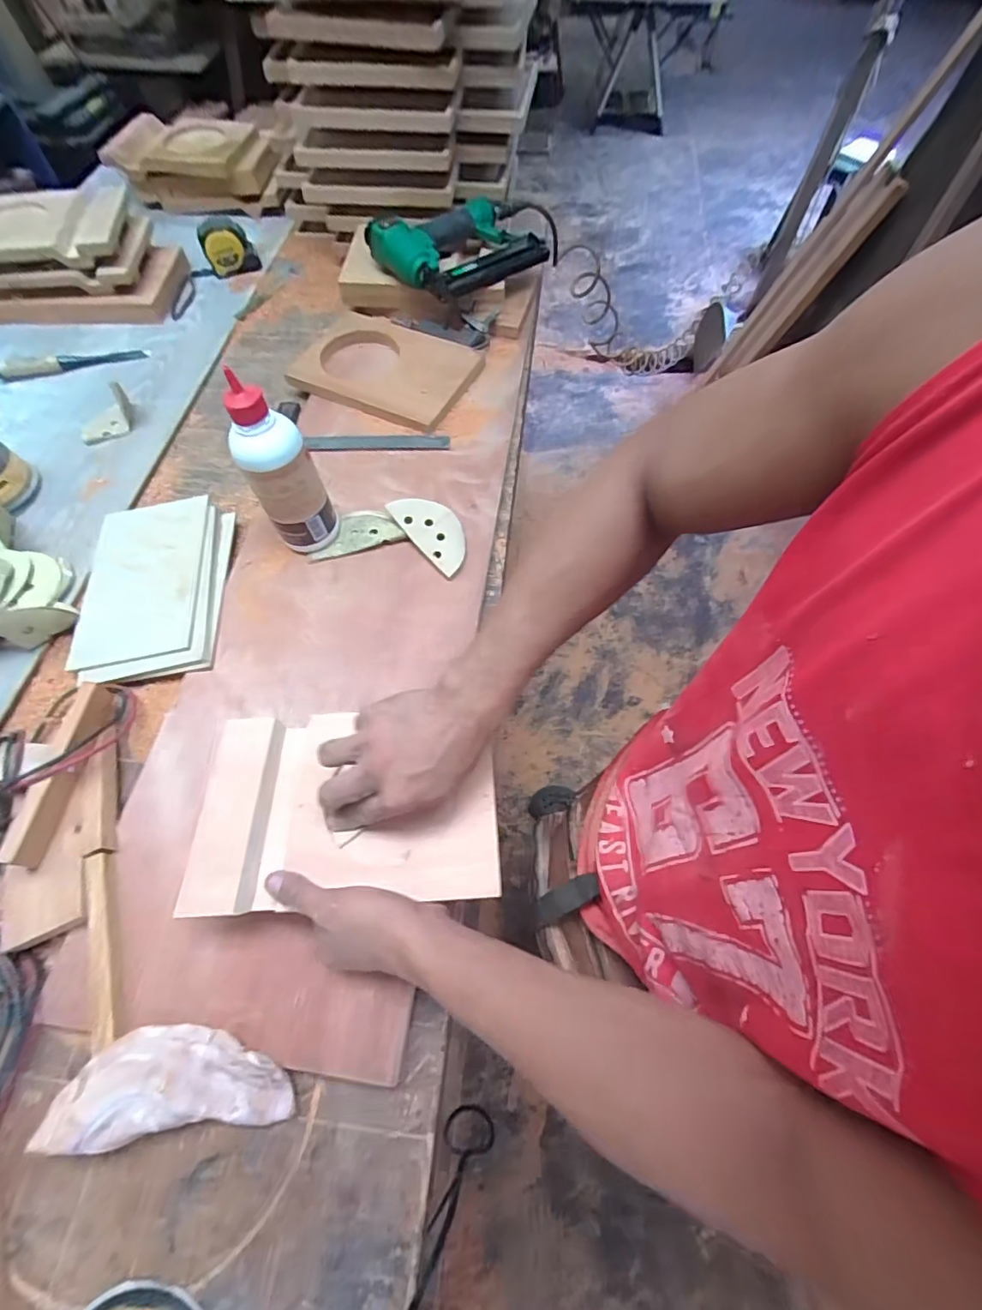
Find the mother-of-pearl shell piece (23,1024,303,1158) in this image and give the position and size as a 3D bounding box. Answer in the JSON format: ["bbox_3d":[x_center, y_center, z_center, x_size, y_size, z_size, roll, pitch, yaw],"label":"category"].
[{"bbox_3d":[-0.235,0.318,0.383,0.159,0.033,0.067,-4,63,-1],"label":"mother-of-pearl shell piece"}]

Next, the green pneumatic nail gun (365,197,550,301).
[{"bbox_3d":[-0.047,-0.624,0.777,0.241,0.063,0.170,-30,67,-14],"label":"green pneumatic nail gun"}]

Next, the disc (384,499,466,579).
[{"bbox_3d":[-0.067,-0.151,0.617,0.057,0.009,0.117,-39,78,-14],"label":"disc"}]

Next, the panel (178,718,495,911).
[{"bbox_3d":[-0.120,0.127,0.446,0.246,0.021,0.163,-3,54,0],"label":"panel"}]

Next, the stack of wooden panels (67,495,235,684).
[{"bbox_3d":[-0.389,-0.085,0.594,0.160,0.025,0.235,-6,63,-2],"label":"stack of wooden panels"}]

